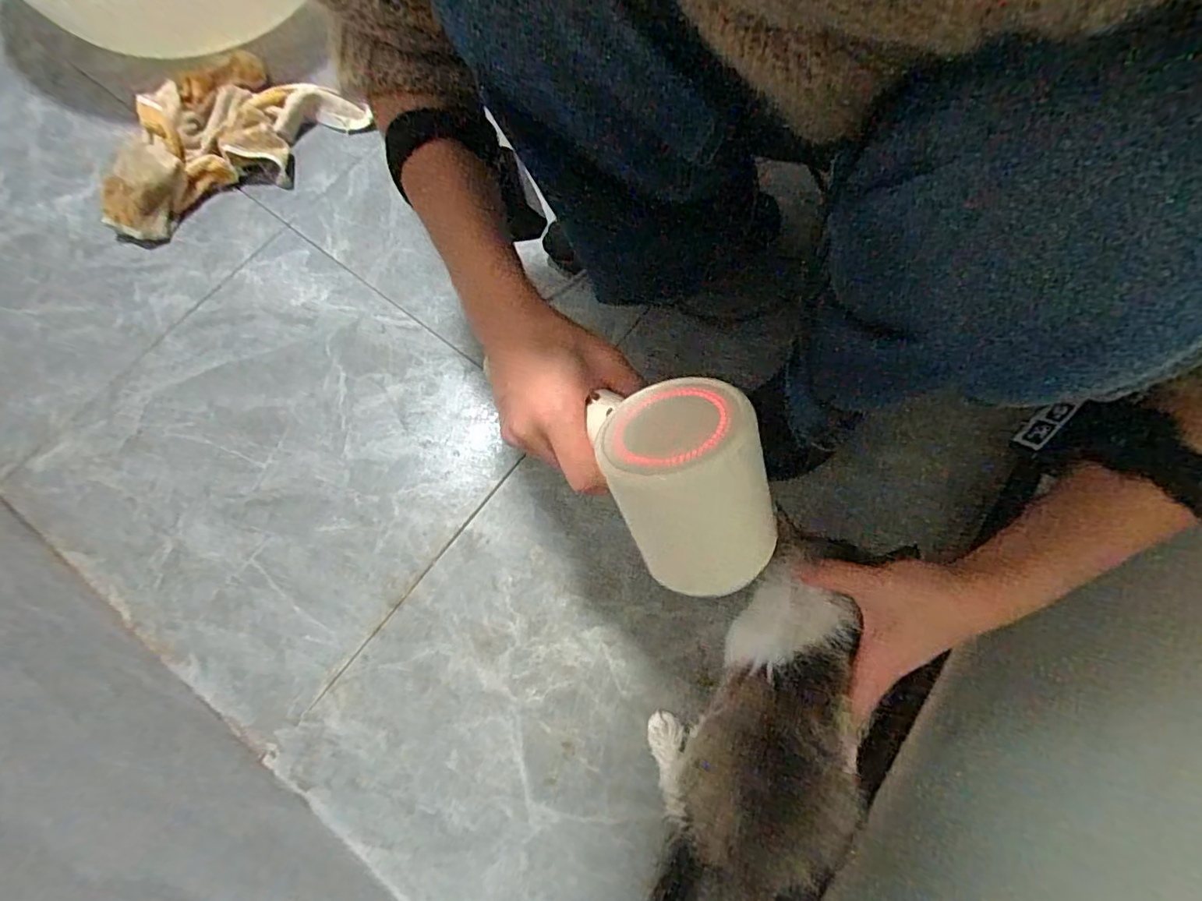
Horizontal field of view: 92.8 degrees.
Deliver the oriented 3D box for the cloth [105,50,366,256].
[{"bbox_3d":[-0.448,-0.356,0.653,0.174,0.059,0.287,40,77,11],"label":"cloth"}]

